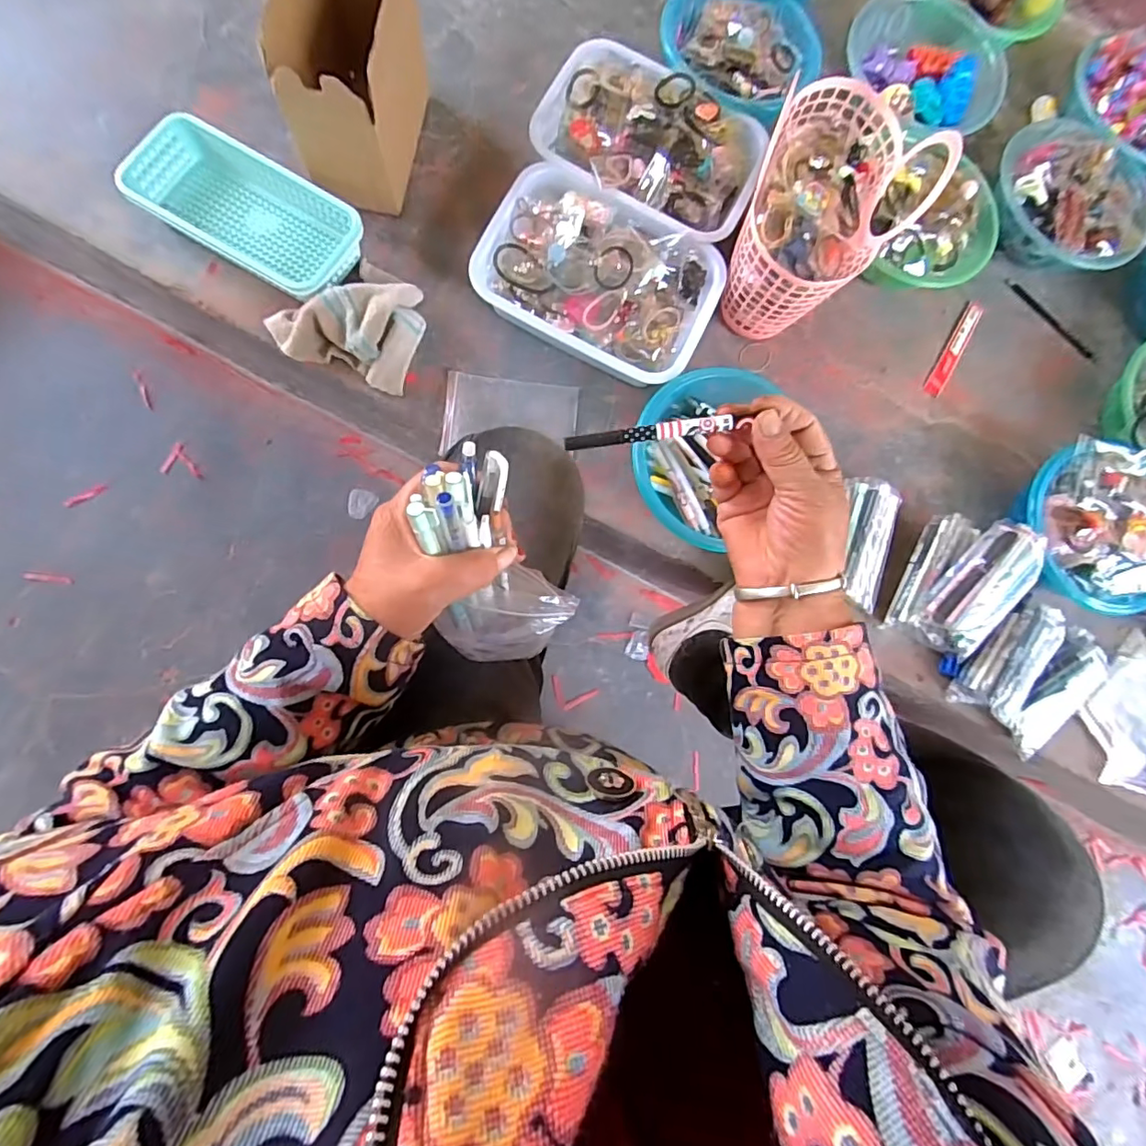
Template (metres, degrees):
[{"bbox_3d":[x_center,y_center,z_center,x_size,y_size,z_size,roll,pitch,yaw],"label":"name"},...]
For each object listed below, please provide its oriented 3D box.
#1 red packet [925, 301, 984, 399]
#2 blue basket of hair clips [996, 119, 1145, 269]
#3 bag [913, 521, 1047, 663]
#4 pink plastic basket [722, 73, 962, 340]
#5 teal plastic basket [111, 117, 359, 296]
[{"bbox_3d":[0.566,-0.337,0.805,0.025,0.012,0.183,34,80,-1],"label":"red packet"},{"bbox_3d":[0.742,-0.557,0.812,0.244,0.073,0.216,40,80,0],"label":"blue basket of hair clips"},{"bbox_3d":[0.518,0.022,0.685,0.093,0.042,0.178,33,98,-2],"label":"bag"},{"bbox_3d":[0.300,-0.443,0.676,0.167,0.215,0.271,25,81,-3],"label":"pink plastic basket"},{"bbox_3d":[-0.393,-0.438,0.670,0.259,0.063,0.137,28,80,-2],"label":"teal plastic basket"}]

